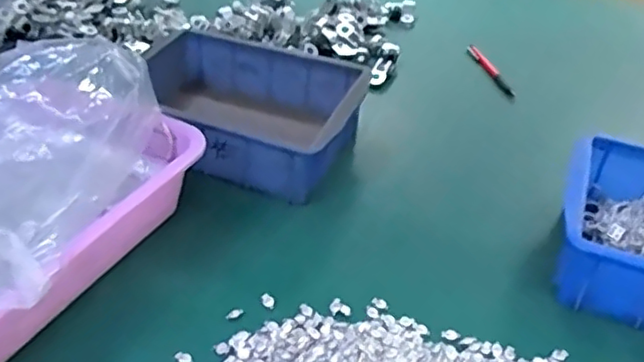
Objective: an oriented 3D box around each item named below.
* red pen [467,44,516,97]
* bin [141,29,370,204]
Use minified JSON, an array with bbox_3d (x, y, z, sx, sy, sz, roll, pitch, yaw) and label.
[{"bbox_3d":[0.223,-0.150,0.841,0.014,0.013,0.133,-7,38,-13],"label":"red pen"},{"bbox_3d":[-0.085,-0.074,0.669,0.233,0.070,0.180,12,38,12],"label":"bin"}]

